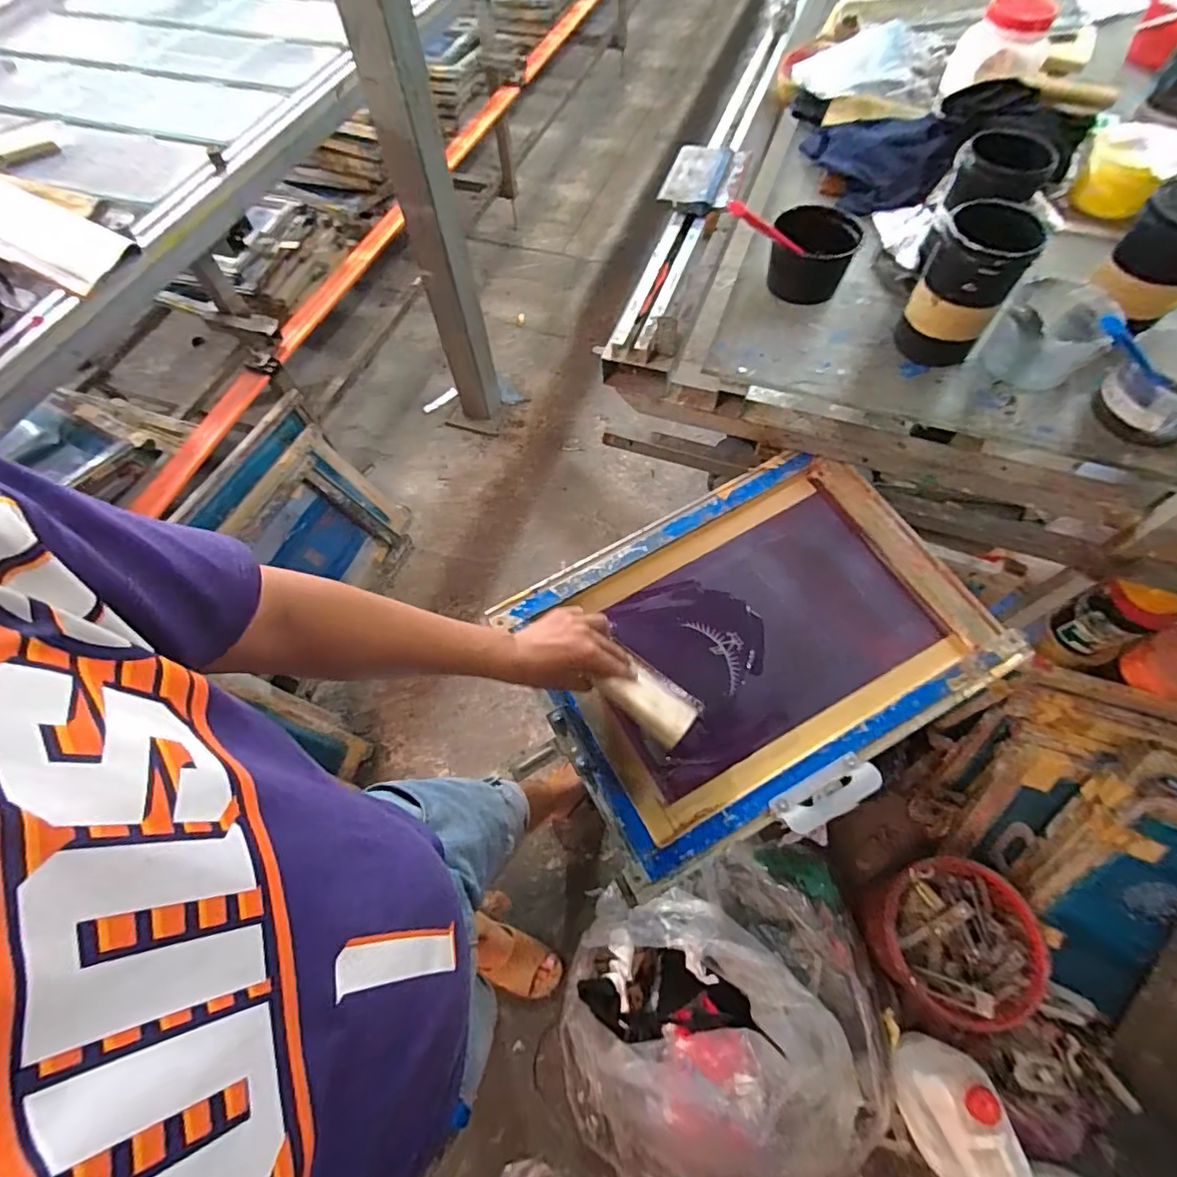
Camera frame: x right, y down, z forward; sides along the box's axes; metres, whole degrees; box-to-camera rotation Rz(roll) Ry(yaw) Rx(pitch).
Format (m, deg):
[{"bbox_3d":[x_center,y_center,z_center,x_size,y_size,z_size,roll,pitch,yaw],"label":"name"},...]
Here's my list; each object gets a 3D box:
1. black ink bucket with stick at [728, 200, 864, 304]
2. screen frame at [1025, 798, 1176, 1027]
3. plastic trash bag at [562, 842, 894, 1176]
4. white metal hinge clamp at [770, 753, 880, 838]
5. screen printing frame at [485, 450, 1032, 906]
[{"bbox_3d":[0.324,-0.483,0.816,0.111,0.087,0.105,-1,62,2],"label":"black ink bucket with stick"},{"bbox_3d":[0.949,0.547,0.897,0.337,0.435,0.051,21,31,17],"label":"screen frame"},{"bbox_3d":[0.238,0.763,0.988,0.598,0.316,0.500,-15,62,-5],"label":"plastic trash bag"},{"bbox_3d":[0.268,0.230,0.628,0.118,0.030,0.048,-25,64,-11],"label":"white metal hinge clamp"},{"bbox_3d":[0.209,0.061,0.734,0.529,0.035,0.390,-28,69,-6],"label":"screen printing frame"}]

